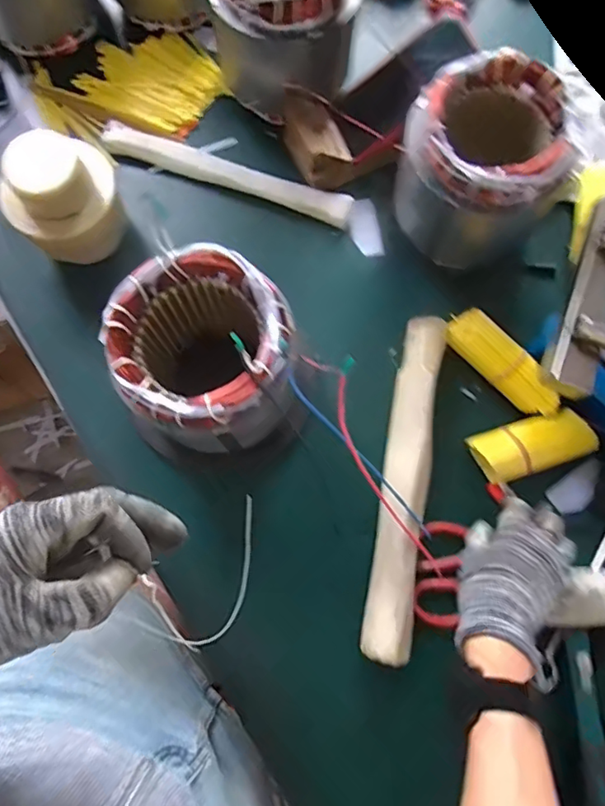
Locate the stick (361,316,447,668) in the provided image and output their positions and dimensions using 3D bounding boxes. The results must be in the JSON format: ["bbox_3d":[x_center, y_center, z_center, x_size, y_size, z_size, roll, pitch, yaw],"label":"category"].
[{"bbox_3d":[0.103,0.077,0.562,0.047,0.037,0.339,10,77,3],"label":"stick"}]

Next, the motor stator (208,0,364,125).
[{"bbox_3d":[-0.017,-0.415,0.608,0.155,0.146,0.140,-13,77,-3],"label":"motor stator"}]

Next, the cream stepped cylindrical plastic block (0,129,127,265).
[{"bbox_3d":[-0.243,-0.200,0.586,0.116,0.134,0.092,-38,79,-8],"label":"cream stepped cylindrical plastic block"}]

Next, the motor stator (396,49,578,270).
[{"bbox_3d":[0.171,-0.232,0.560,0.133,0.141,0.136,-7,77,-1],"label":"motor stator"}]

